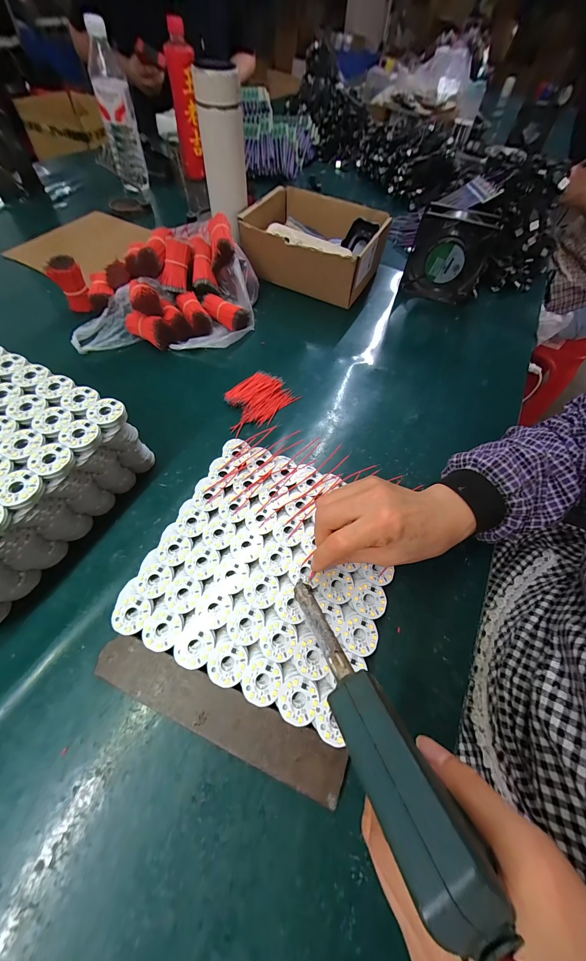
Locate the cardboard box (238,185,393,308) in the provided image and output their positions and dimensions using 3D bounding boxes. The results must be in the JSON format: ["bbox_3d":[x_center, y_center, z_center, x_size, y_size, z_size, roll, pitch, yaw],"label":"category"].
[{"bbox_3d":[0.041,-0.428,0.557,0.224,0.097,0.192,25,61,10],"label":"cardboard box"}]

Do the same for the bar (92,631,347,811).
[{"bbox_3d":[-0.059,0.176,0.234,0.198,0.018,0.032,21,60,8],"label":"bar"}]

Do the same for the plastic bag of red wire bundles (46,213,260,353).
[{"bbox_3d":[-0.206,-0.312,0.479,0.295,0.096,0.229,-6,60,-8],"label":"plastic bag of red wire bundles"}]

